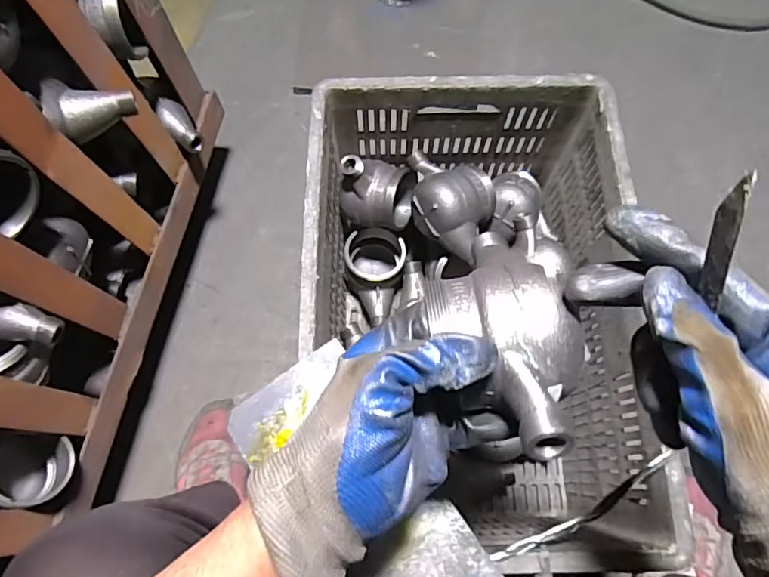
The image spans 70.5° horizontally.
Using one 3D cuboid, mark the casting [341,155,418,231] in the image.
[{"bbox_3d":[-0.008,-0.117,0.662,0.085,0.090,0.071,5,72,2],"label":"casting"}]

